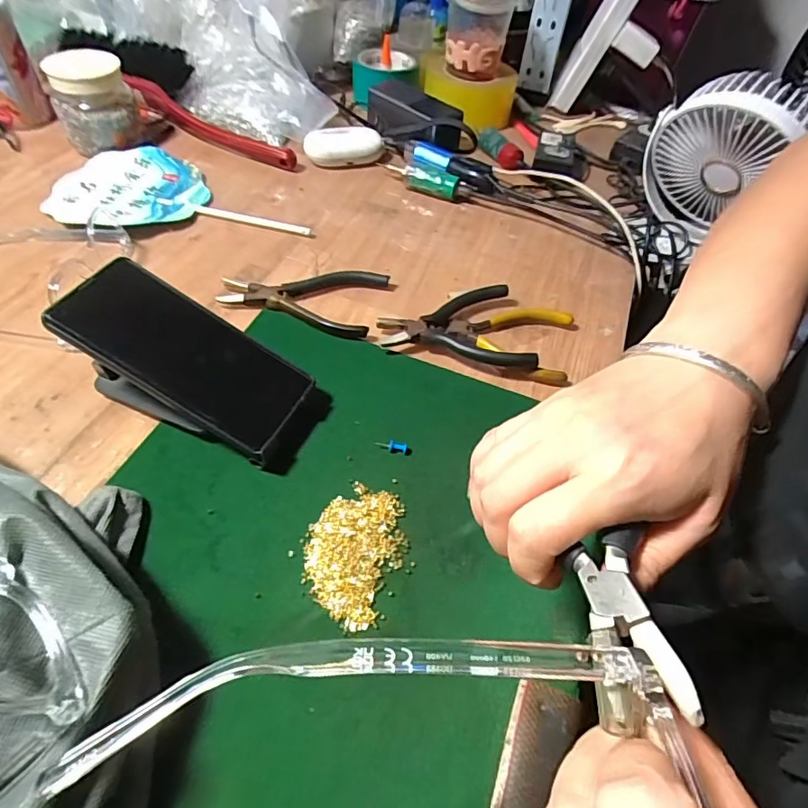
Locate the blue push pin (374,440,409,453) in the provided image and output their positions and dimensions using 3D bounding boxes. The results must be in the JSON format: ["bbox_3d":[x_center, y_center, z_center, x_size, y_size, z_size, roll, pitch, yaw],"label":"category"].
[{"bbox_3d":[-0.009,0.030,0.357,0.023,0.005,0.007,8,52,1],"label":"blue push pin"}]

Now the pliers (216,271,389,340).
[{"bbox_3d":[-0.090,-0.099,0.447,0.135,0.013,0.076,12,52,4],"label":"pliers"}]

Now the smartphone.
[{"bbox_3d":[-0.145,-0.035,0.343,0.160,0.010,0.073,33,54,-6],"label":"smartphone"}]

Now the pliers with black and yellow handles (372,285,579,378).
[{"bbox_3d":[0.063,-0.069,0.433,0.158,0.024,0.091,10,52,3],"label":"pliers with black and yellow handles"}]

